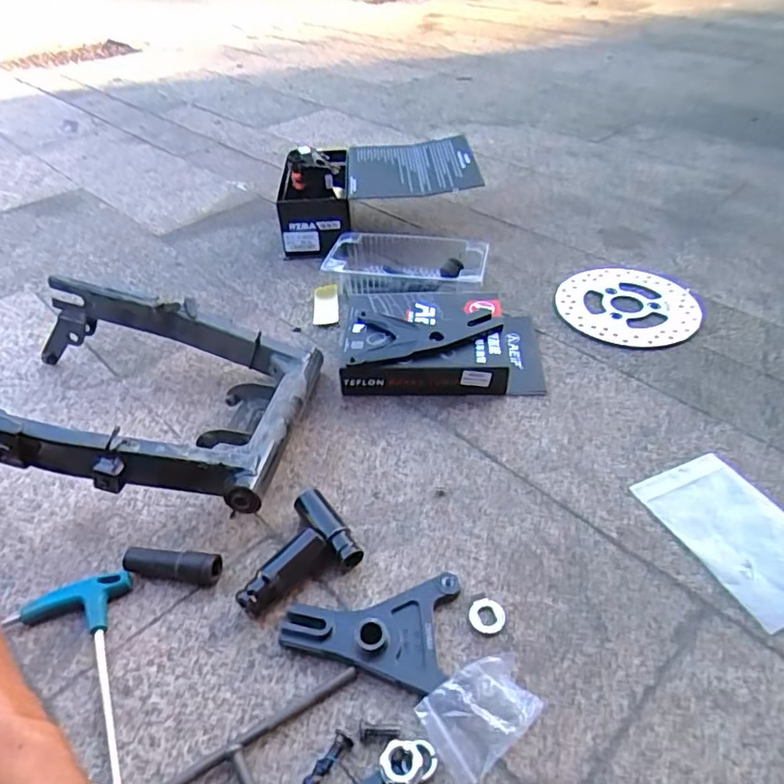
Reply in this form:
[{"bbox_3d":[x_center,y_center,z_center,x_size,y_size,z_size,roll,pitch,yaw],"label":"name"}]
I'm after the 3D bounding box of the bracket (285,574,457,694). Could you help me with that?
[{"bbox_3d":[-0.017,0.173,0.447,0.123,0.020,0.085,7,44,10],"label":"bracket"}]

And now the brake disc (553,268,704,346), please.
[{"bbox_3d":[0.300,-0.112,0.748,0.169,0.010,0.160,-1,43,1],"label":"brake disc"}]

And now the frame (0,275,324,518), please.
[{"bbox_3d":[-0.257,-0.001,0.577,0.327,0.113,0.260,4,43,7],"label":"frame"}]

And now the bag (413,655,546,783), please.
[{"bbox_3d":[0.060,0.214,0.394,0.078,0.025,0.052,-31,50,-27],"label":"bag"}]

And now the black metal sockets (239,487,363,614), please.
[{"bbox_3d":[-0.087,0.134,0.487,0.100,0.029,0.075,-27,48,-24],"label":"black metal sockets"}]

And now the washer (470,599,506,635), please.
[{"bbox_3d":[0.074,0.173,0.453,0.028,0.004,0.027,-1,43,1],"label":"washer"}]

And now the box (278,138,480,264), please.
[{"bbox_3d":[-0.026,-0.306,0.901,0.293,0.113,0.178,-7,43,-5],"label":"box"}]

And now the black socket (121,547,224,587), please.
[{"bbox_3d":[-0.183,0.143,0.485,0.080,0.026,0.021,3,43,6],"label":"black socket"}]

